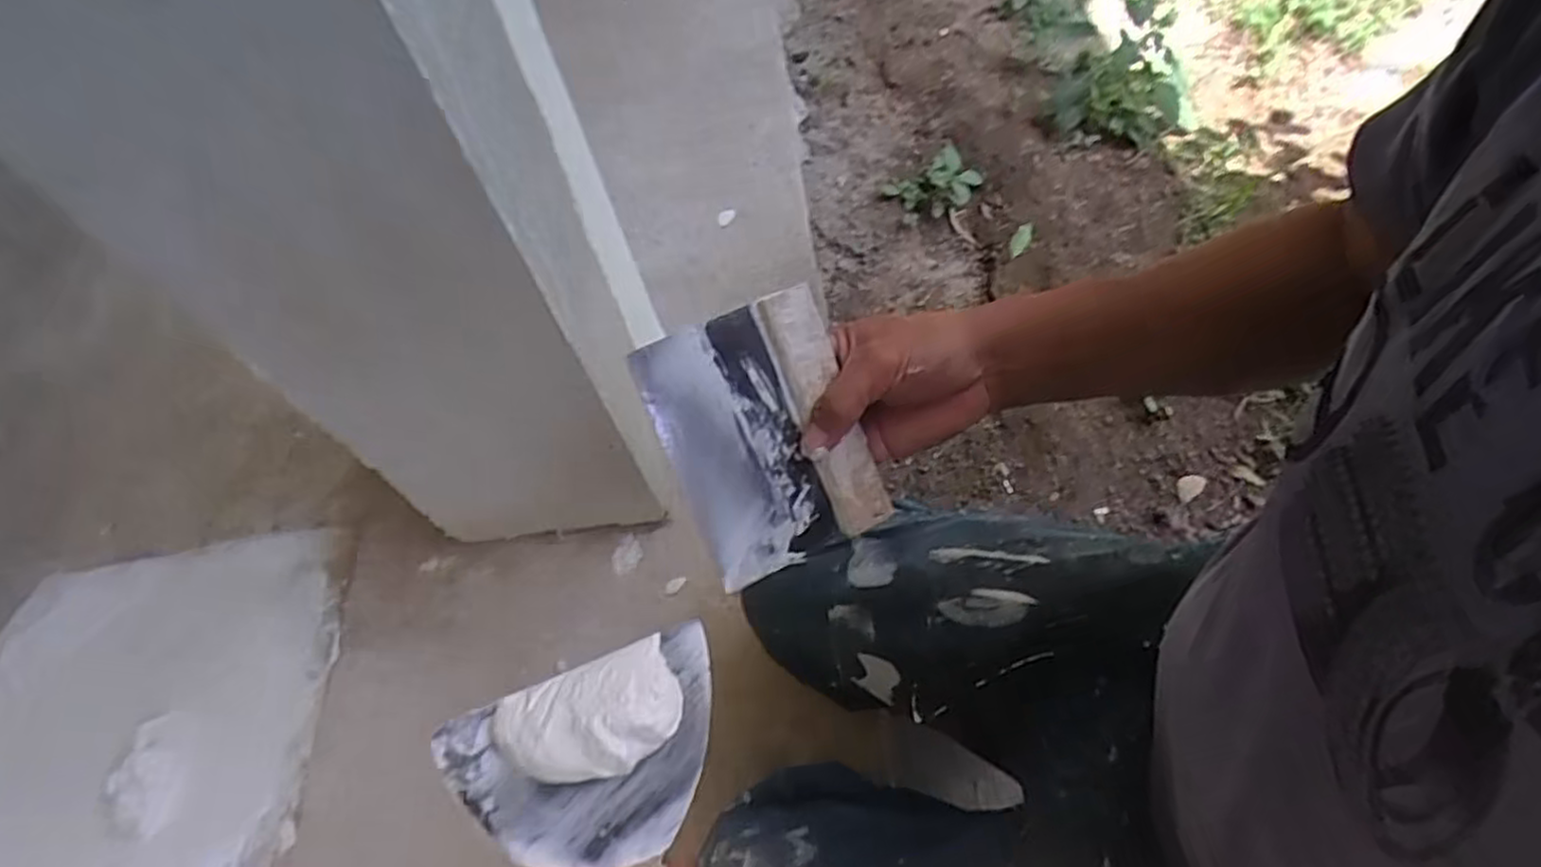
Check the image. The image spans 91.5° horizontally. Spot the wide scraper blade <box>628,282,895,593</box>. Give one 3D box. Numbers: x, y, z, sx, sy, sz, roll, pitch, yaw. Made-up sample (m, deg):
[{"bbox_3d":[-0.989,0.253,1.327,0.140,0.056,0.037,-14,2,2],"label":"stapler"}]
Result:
[{"bbox_3d":[-0.001,0.003,0.426,0.107,0.146,0.007,-25,14,-14],"label":"wide scraper blade"}]

